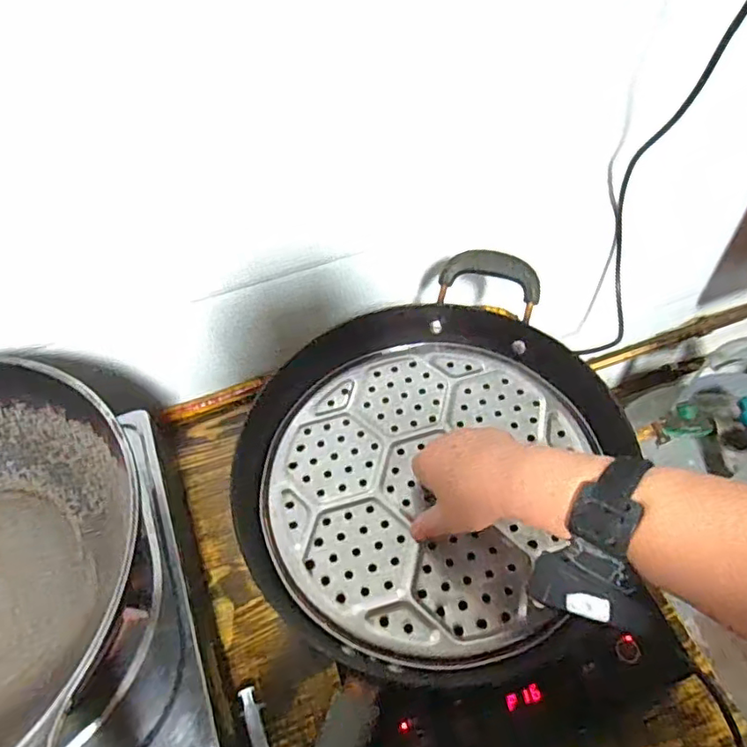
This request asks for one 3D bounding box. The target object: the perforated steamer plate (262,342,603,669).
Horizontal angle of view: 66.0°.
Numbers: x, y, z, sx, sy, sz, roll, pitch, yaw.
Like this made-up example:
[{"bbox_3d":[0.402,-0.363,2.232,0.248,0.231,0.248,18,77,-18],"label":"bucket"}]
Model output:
[{"bbox_3d":[0.039,0.089,0.521,0.262,0.014,0.299,15,58,14],"label":"perforated steamer plate"}]

